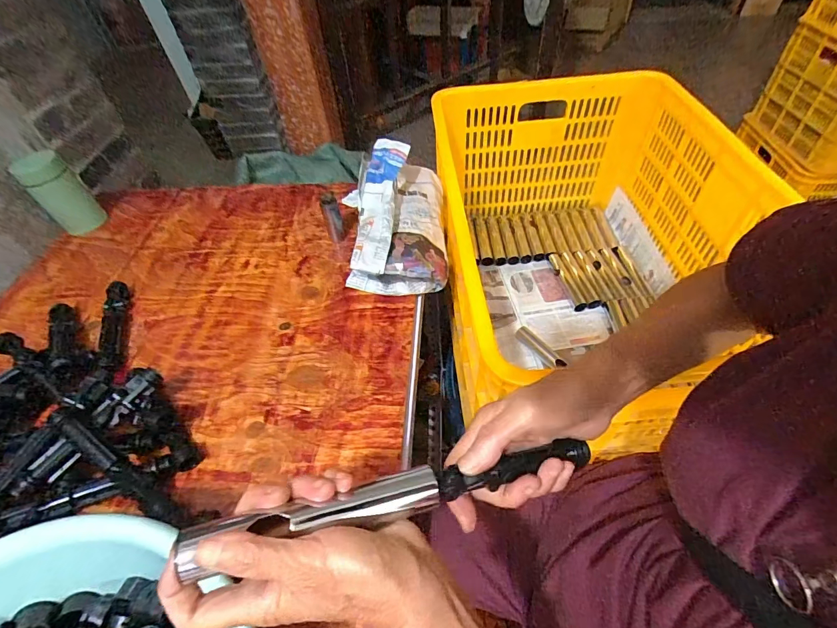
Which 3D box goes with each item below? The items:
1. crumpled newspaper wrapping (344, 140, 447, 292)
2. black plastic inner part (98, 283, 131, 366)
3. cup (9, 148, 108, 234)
[{"bbox_3d":[-0.032,-0.147,0.582,0.135,0.088,0.277,-3,49,3],"label":"crumpled newspaper wrapping"},{"bbox_3d":[-0.390,0.014,0.520,0.024,0.021,0.152,-21,51,-12],"label":"black plastic inner part"},{"bbox_3d":[-0.581,-0.195,0.665,0.056,0.116,0.068,28,57,26],"label":"cup"}]

